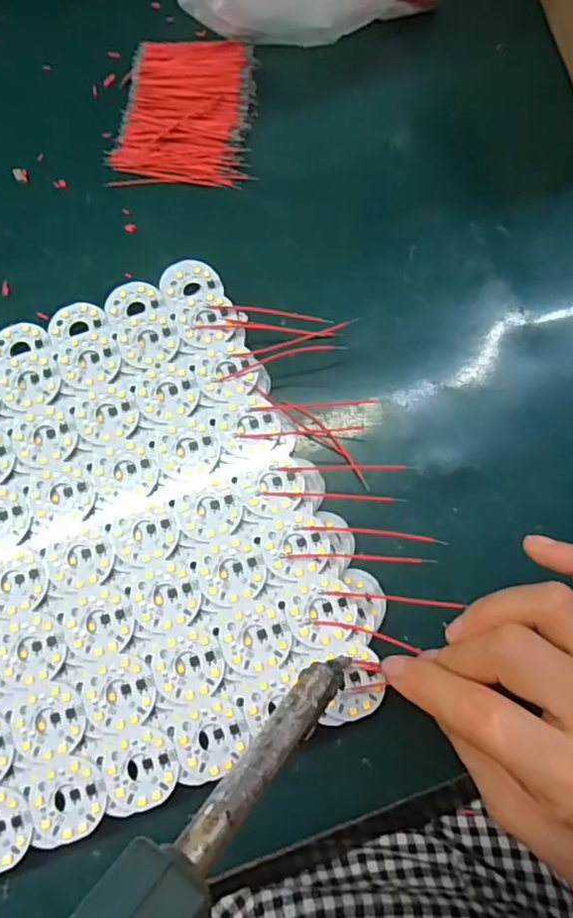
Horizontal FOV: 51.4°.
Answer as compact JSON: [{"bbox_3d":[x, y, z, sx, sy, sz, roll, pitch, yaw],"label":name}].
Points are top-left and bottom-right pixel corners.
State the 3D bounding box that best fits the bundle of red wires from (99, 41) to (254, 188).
[{"bbox_3d":[-0.060,-0.207,0.352,0.081,0.014,0.097,2,75,1],"label":"bundle of red wires"}]

